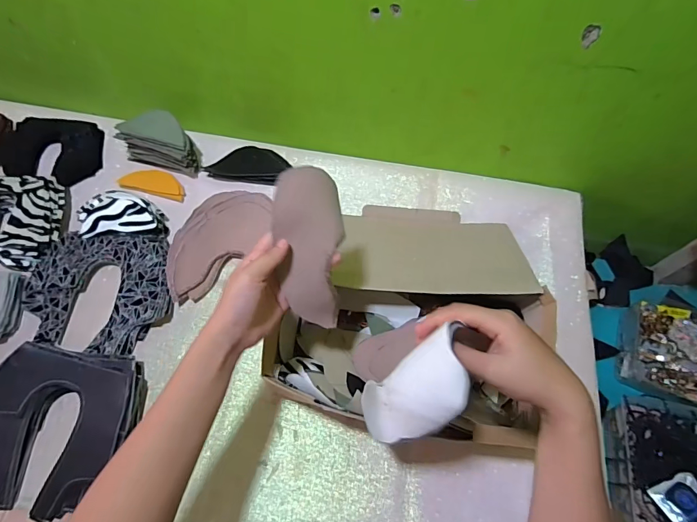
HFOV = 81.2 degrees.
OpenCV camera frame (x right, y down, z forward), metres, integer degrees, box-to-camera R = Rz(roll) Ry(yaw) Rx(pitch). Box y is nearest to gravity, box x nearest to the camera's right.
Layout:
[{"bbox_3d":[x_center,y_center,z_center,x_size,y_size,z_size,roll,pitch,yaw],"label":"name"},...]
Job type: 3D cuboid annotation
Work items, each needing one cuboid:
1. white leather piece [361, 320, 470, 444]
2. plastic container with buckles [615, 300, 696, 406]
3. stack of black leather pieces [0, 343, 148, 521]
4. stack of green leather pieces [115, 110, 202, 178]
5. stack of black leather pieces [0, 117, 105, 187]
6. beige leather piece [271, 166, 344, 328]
[{"bbox_3d":[0.055,0.118,0.359,0.027,0.157,0.062,-11,62,-35],"label":"white leather piece"},{"bbox_3d":[0.554,0.157,0.687,0.153,0.061,0.162,20,64,6],"label":"plastic container with buckles"},{"bbox_3d":[-0.373,0.206,0.512,0.200,0.033,0.191,12,64,2],"label":"stack of black leather pieces"},{"bbox_3d":[-0.316,-0.202,0.685,0.127,0.083,0.058,18,64,5],"label":"stack of green leather pieces"},{"bbox_3d":[-0.520,-0.198,0.703,0.167,0.050,0.122,11,64,2],"label":"stack of black leather pieces"},{"bbox_3d":[-0.038,-0.010,0.429,0.067,0.056,0.170,-5,106,-6],"label":"beige leather piece"}]

